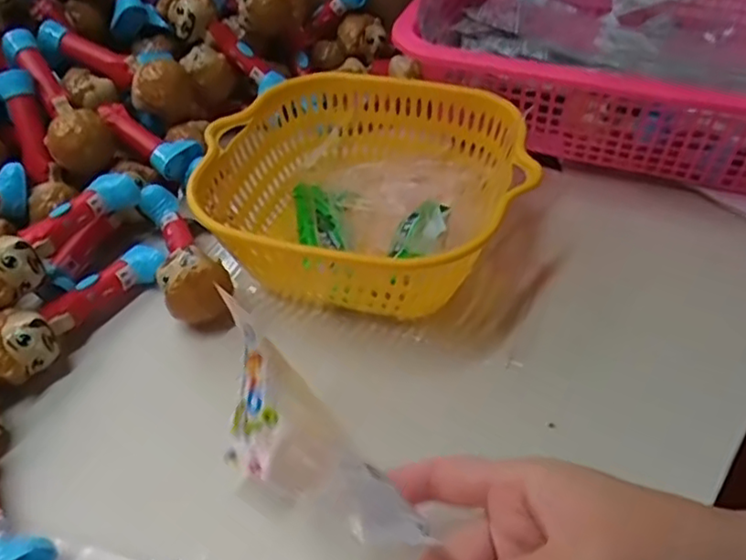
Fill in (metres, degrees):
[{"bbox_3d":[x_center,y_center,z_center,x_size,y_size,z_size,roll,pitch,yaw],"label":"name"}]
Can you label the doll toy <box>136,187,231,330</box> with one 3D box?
[{"bbox_3d":[-0.136,-0.024,0.433,0.042,0.053,0.130,-25,49,-21],"label":"doll toy"}]

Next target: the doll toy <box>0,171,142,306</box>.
[{"bbox_3d":[-0.203,-0.034,0.408,0.035,0.031,0.128,20,49,21],"label":"doll toy"}]

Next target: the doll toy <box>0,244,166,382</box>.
[{"bbox_3d":[-0.187,0.017,0.403,0.032,0.041,0.123,25,51,25],"label":"doll toy"}]

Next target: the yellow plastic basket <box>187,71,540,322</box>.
[{"bbox_3d":[-0.006,-0.057,0.433,0.200,0.074,0.190,-1,45,1],"label":"yellow plastic basket"}]

